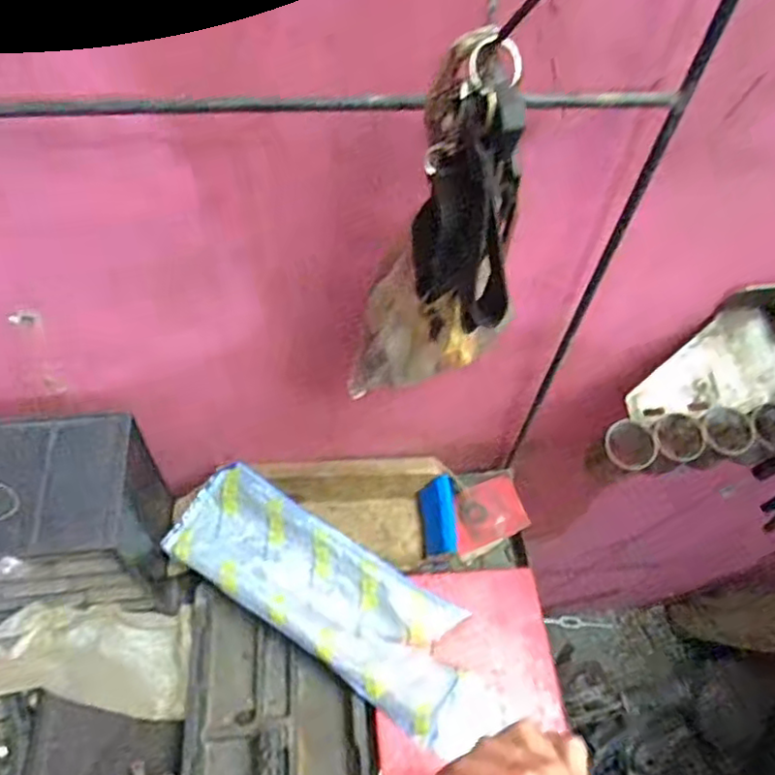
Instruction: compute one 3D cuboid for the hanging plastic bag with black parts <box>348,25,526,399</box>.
[{"bbox_3d":[0.025,-0.072,0.377,0.091,0.230,0.067,13,56,4],"label":"hanging plastic bag with black parts"}]

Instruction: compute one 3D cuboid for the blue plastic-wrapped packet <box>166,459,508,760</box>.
[{"bbox_3d":[-0.044,0.204,0.630,0.339,0.026,0.111,36,60,7],"label":"blue plastic-wrapped packet"}]

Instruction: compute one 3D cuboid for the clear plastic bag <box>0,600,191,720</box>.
[{"bbox_3d":[-0.269,0.244,0.600,0.183,0.050,0.093,23,46,-37],"label":"clear plastic bag"}]

